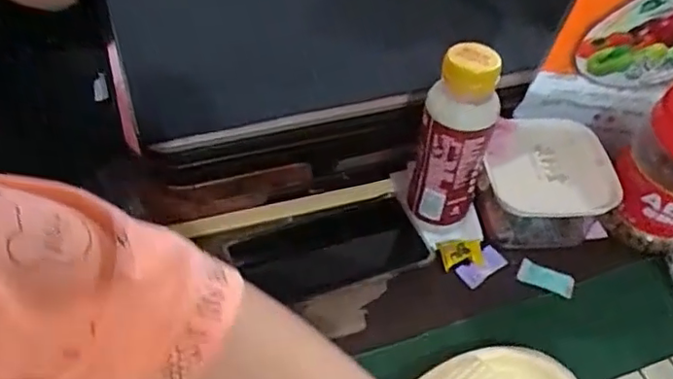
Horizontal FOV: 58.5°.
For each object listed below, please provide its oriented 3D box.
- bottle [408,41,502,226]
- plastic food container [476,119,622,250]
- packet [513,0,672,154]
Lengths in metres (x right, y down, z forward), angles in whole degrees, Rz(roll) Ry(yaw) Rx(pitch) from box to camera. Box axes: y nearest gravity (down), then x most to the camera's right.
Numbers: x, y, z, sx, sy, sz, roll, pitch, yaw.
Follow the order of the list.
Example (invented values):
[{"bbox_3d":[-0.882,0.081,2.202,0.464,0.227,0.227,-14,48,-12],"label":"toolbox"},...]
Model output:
[{"bbox_3d":[0.095,-0.038,0.488,0.057,0.165,0.047,20,54,9],"label":"bottle"},{"bbox_3d":[0.181,-0.007,0.552,0.111,0.068,0.110,1,53,-5],"label":"plastic food container"},{"bbox_3d":[0.260,-0.109,0.507,0.172,0.189,0.025,4,53,-3],"label":"packet"}]

